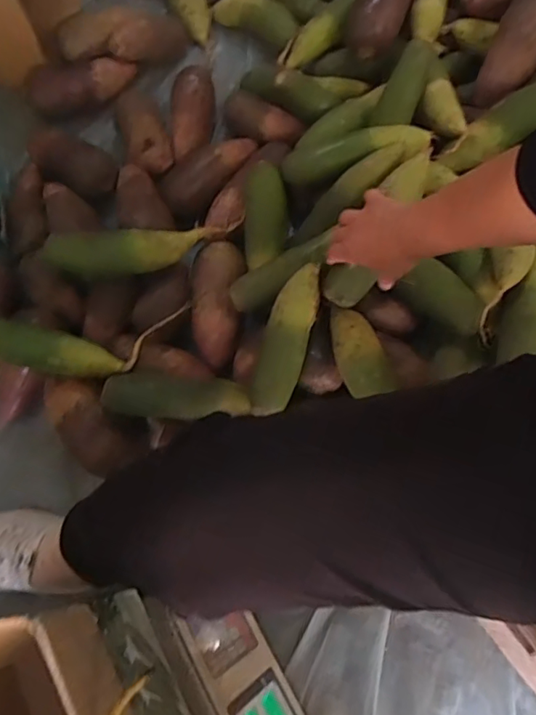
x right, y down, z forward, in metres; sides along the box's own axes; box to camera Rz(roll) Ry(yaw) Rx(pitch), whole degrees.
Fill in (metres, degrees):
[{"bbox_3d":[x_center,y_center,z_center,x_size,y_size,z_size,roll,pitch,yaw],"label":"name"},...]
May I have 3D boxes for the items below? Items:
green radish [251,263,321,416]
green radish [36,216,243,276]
[{"bbox_3d":[0.023,-0.023,0.646,0.053,0.043,0.189,17,73,5],"label":"green radish"},{"bbox_3d":[-0.160,-0.147,0.702,0.255,0.056,0.061,-8,72,-3],"label":"green radish"}]

